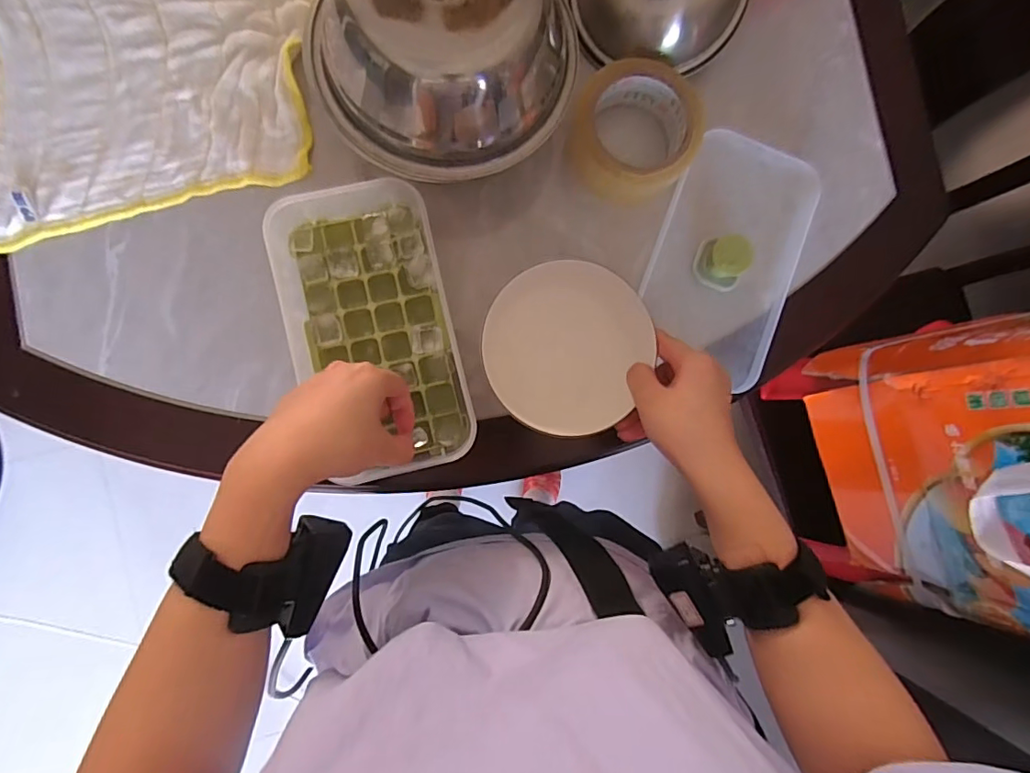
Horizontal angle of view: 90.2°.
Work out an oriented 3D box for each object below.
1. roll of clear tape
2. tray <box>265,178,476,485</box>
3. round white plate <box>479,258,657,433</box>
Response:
[{"bbox_3d":[0.098,-0.207,0.430,0.101,0.044,0.110,0,85,-5],"label":"roll of clear tape"},{"bbox_3d":[-0.106,-0.042,0.398,0.116,0.056,0.218,-13,86,-6],"label":"tray"},{"bbox_3d":[0.038,-0.029,0.377,0.117,0.018,0.119,0,85,-5],"label":"round white plate"}]

